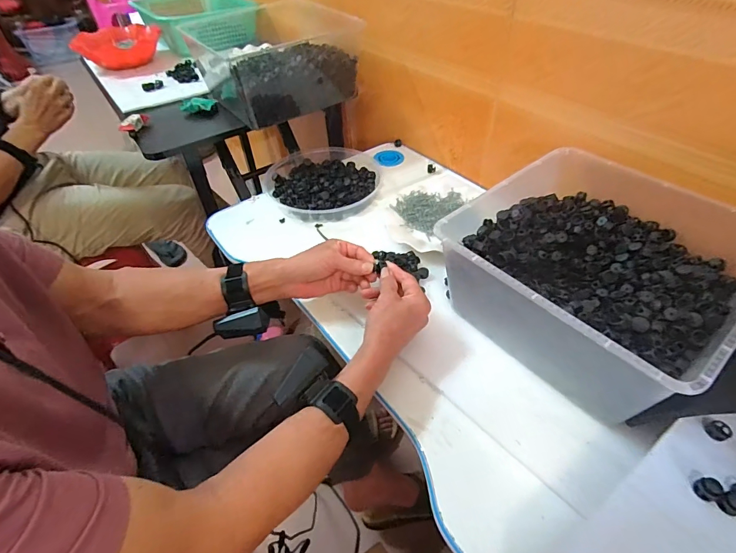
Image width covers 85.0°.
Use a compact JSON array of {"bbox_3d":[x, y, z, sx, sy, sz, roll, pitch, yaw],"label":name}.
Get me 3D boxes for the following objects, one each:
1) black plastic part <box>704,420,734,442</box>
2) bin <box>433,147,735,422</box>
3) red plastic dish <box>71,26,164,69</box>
[{"bbox_3d":[0.328,0.144,0.376,0.019,0.006,0.018,-2,46,2],"label":"black plastic part"},{"bbox_3d":[0.275,-0.004,0.516,0.296,0.147,0.305,-33,52,-25],"label":"bin"},{"bbox_3d":[-0.667,-0.619,1.082,0.208,0.071,0.182,-23,49,-18],"label":"red plastic dish"}]

